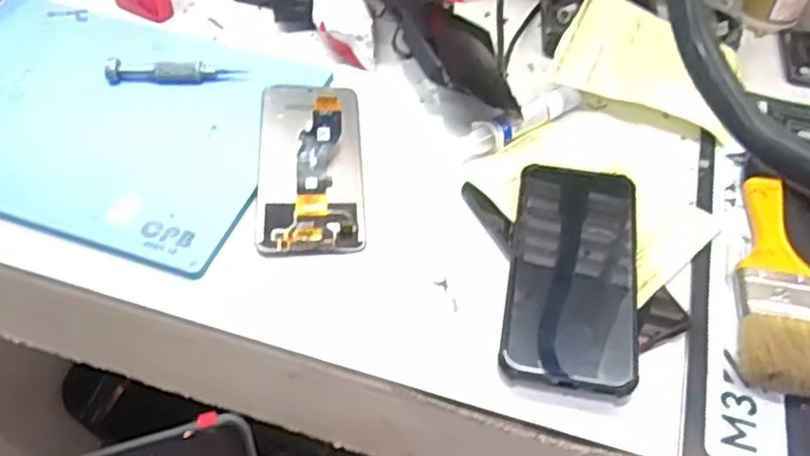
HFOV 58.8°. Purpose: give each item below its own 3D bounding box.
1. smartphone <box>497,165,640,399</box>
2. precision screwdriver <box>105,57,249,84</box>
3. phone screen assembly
[{"bbox_3d":[0.107,0.021,0.451,0.078,0.017,0.166,7,54,8],"label":"smartphone"},{"bbox_3d":[-0.182,-0.123,0.565,0.102,0.014,0.015,2,51,0],"label":"precision screwdriver"},{"bbox_3d":[-0.068,-0.057,0.503,0.072,0.030,0.159,-4,51,-4],"label":"phone screen assembly"}]

